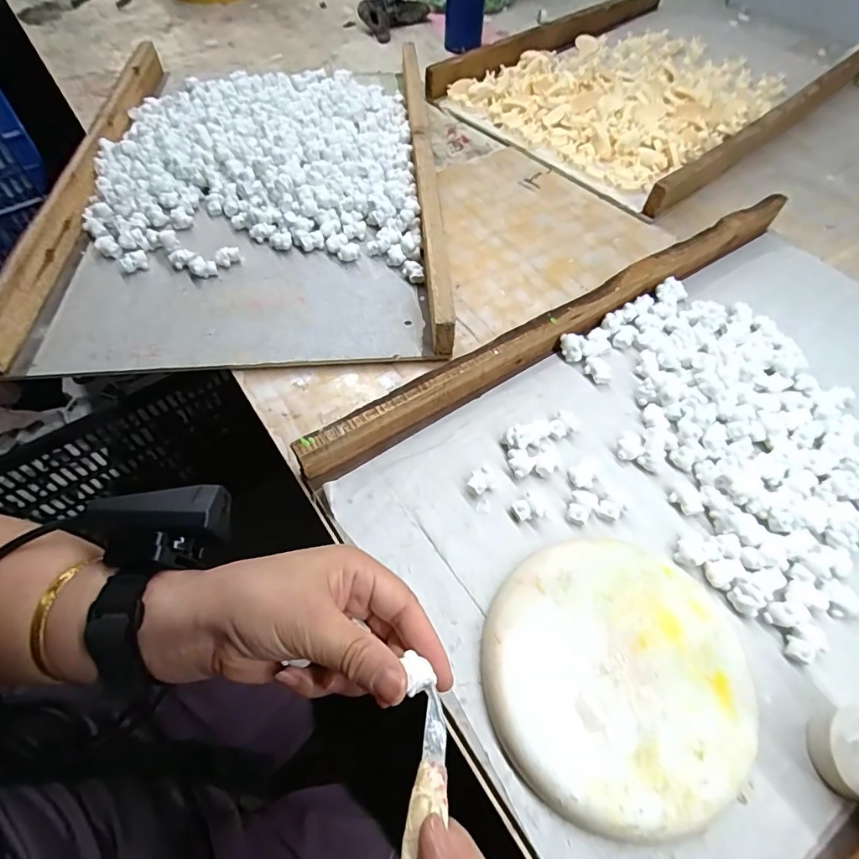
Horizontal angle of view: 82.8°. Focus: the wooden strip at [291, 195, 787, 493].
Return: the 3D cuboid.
[{"bbox_3d":[0.142,-0.106,0.456,0.572,0.042,0.026,-31,64,-20],"label":"wooden strip"}]

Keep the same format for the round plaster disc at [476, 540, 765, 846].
[{"bbox_3d":[0.114,0.151,0.306,0.155,0.020,0.157,1,58,-2],"label":"round plaster disc"}]

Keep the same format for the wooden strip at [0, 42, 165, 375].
[{"bbox_3d":[-0.381,-0.296,0.549,0.030,0.045,0.565,-2,58,-4],"label":"wooden strip"}]

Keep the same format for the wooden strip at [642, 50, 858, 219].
[{"bbox_3d":[0.482,-0.426,0.674,0.593,0.045,0.025,-37,66,-22],"label":"wooden strip"}]

